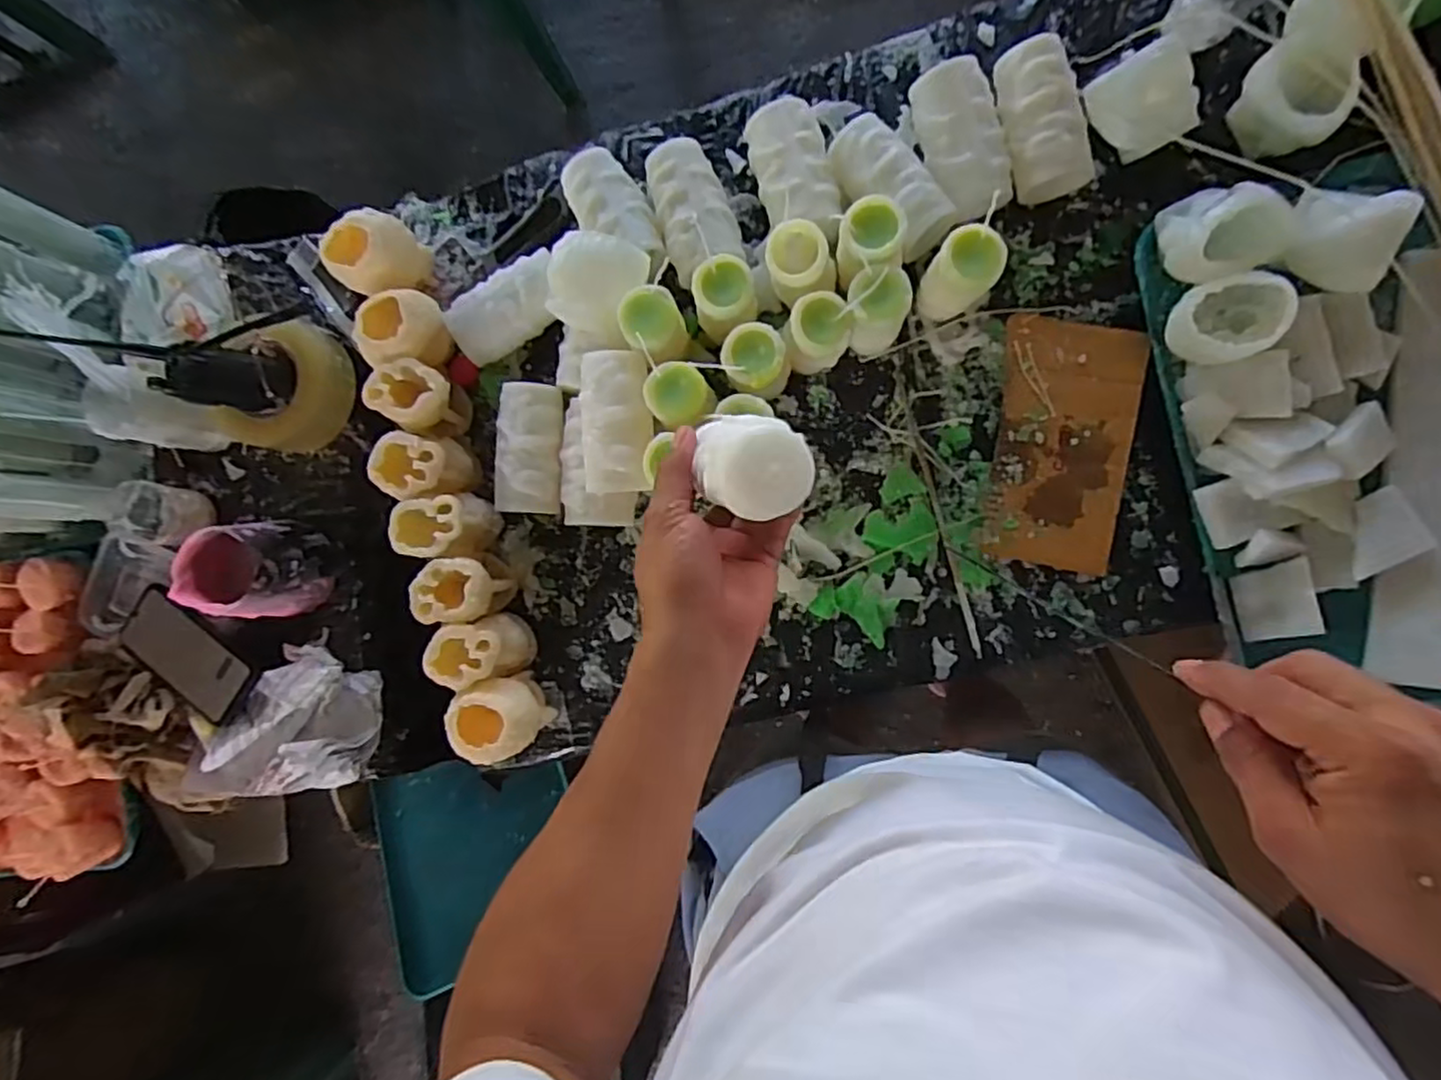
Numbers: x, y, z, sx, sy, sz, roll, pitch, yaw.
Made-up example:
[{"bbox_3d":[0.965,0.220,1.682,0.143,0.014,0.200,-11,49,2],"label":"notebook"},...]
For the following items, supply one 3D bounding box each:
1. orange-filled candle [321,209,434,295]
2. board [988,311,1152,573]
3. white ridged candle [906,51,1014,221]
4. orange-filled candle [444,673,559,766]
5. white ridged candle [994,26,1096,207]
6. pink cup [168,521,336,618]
[{"bbox_3d":[-0.334,-0.276,0.689,0.075,0.079,0.080,29,94,9],"label":"orange-filled candle"},{"bbox_3d":[0.303,-0.086,0.619,0.110,0.016,0.217,9,91,10],"label":"board"},{"bbox_3d":[0.215,-0.349,0.623,0.068,0.061,0.129,-14,87,9],"label":"white ridged candle"},{"bbox_3d":[-0.204,0.166,0.661,0.069,0.077,0.073,-22,86,9],"label":"orange-filled candle"},{"bbox_3d":[0.283,-0.366,0.614,0.066,0.059,0.132,-8,88,9],"label":"white ridged candle"},{"bbox_3d":[-0.455,0.029,0.685,0.089,0.102,0.089,0,89,10],"label":"pink cup"}]

